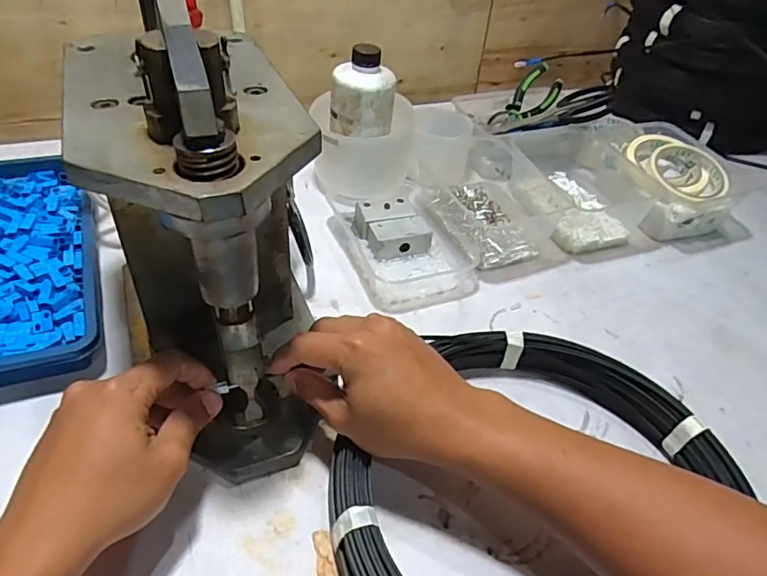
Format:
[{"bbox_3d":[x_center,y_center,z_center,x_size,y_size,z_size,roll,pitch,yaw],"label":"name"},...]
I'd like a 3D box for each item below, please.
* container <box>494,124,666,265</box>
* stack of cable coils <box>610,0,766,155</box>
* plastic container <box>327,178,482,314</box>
[{"bbox_3d":[0.235,-0.129,0.670,0.147,0.070,0.206,-7,43,-15],"label":"container"},{"bbox_3d":[0.506,-0.377,0.789,0.266,0.248,0.326,28,46,23],"label":"stack of cable coils"},{"bbox_3d":[0.023,-0.057,0.592,0.128,0.036,0.176,-13,45,-20],"label":"plastic container"}]

